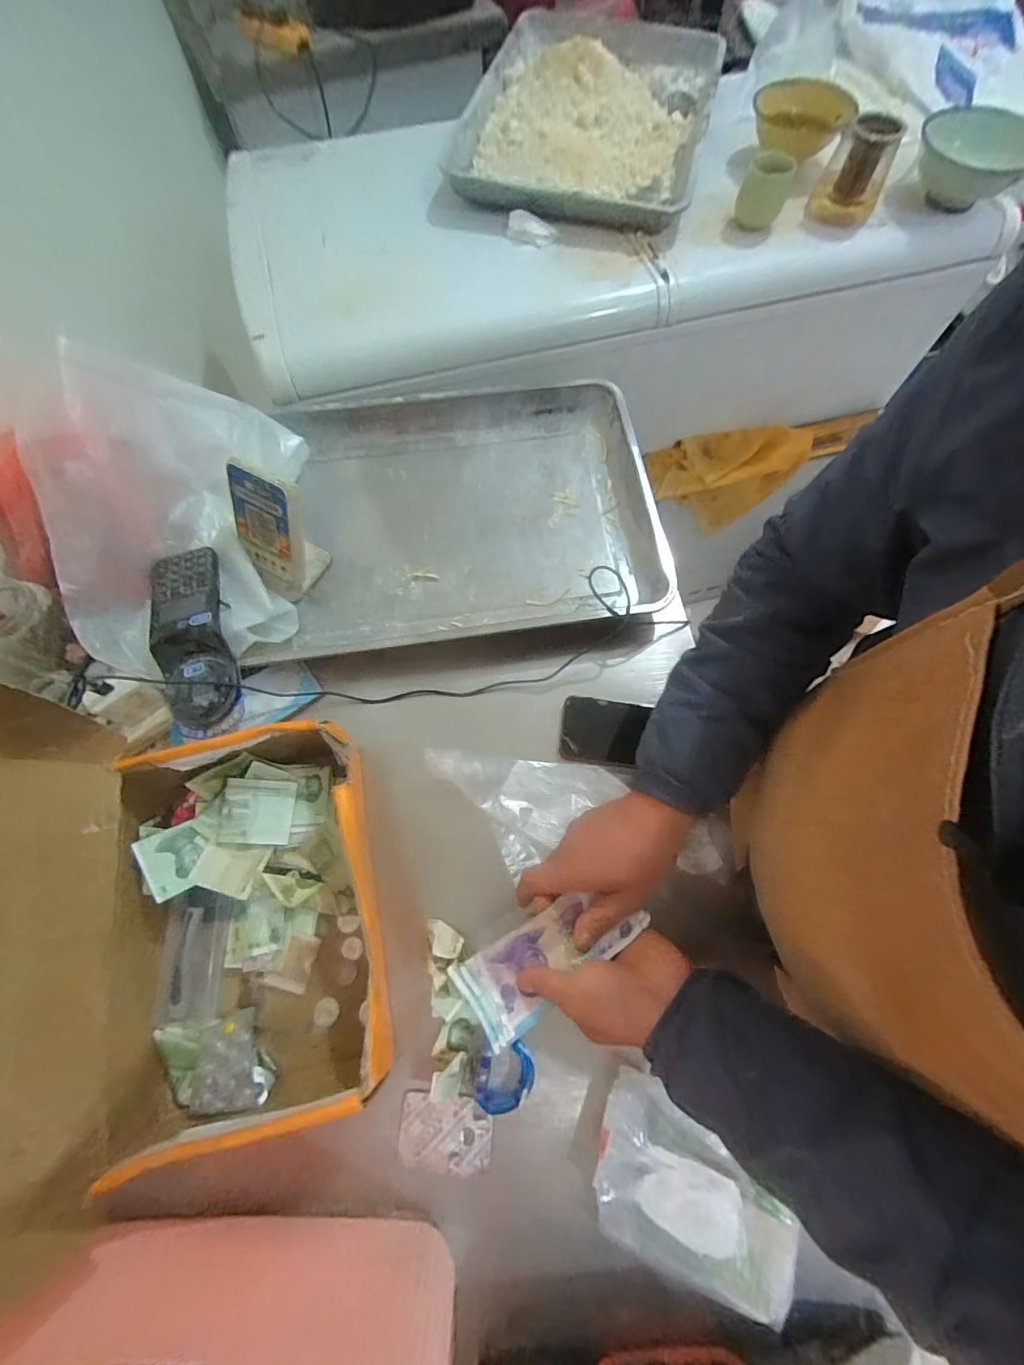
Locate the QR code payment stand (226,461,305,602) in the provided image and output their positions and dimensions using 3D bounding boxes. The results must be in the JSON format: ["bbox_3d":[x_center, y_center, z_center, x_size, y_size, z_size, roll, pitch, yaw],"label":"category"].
[{"bbox_3d":[-0.300,-0.181,0.592,0.097,0.139,0.085,26,72,11],"label":"QR code payment stand"}]

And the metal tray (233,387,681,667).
[{"bbox_3d":[-0.060,-0.235,0.659,0.513,0.045,0.398,-7,69,-1],"label":"metal tray"}]

